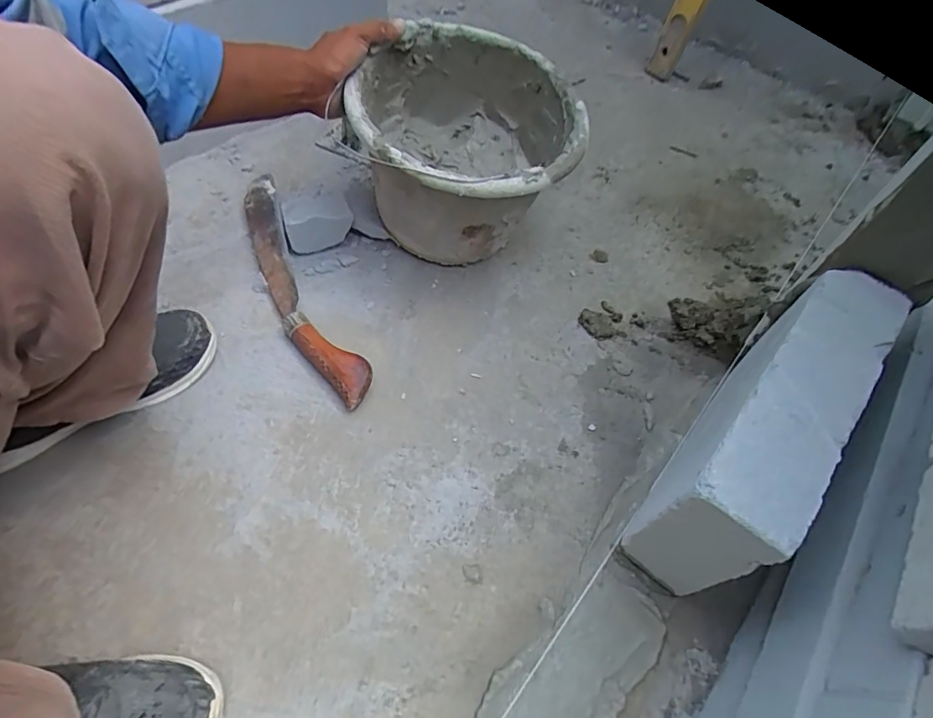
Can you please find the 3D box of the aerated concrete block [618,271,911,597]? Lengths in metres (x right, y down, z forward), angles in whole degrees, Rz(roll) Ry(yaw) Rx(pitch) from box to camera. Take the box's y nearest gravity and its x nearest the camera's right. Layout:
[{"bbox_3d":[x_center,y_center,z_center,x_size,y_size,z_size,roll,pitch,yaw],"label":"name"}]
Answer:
[{"bbox_3d":[0.277,0.072,0.493,0.079,0.206,0.288,36,63,18],"label":"aerated concrete block"}]

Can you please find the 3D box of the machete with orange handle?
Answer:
[{"bbox_3d":[-0.221,-0.094,0.664,0.069,0.038,0.381,-25,64,-17],"label":"machete with orange handle"}]

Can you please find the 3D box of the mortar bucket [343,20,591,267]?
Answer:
[{"bbox_3d":[0.003,-0.254,0.644,0.254,0.196,0.262,1,58,-2],"label":"mortar bucket"}]

